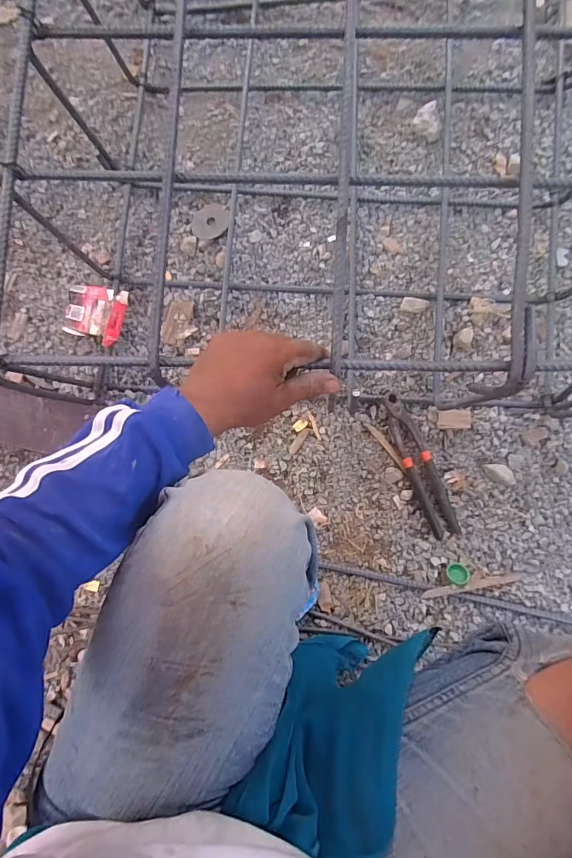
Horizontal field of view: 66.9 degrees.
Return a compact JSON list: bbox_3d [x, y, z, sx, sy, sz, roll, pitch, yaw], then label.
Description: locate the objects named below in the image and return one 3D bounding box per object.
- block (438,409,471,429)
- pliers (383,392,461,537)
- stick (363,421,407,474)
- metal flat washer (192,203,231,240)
[{"bbox_3d":[0.251,-0.013,0.645,0.046,0.015,0.027,-6,87,6],"label":"block"},{"bbox_3d":[0.197,0.055,0.637,0.041,0.022,0.219,-23,85,5],"label":"pliers"},{"bbox_3d":[0.153,0.026,0.651,0.011,0.007,0.093,-38,84,4],"label":"stick"},{"bbox_3d":[-0.121,-0.338,0.700,0.065,0.011,0.064,0,88,6],"label":"metal flat washer"}]

